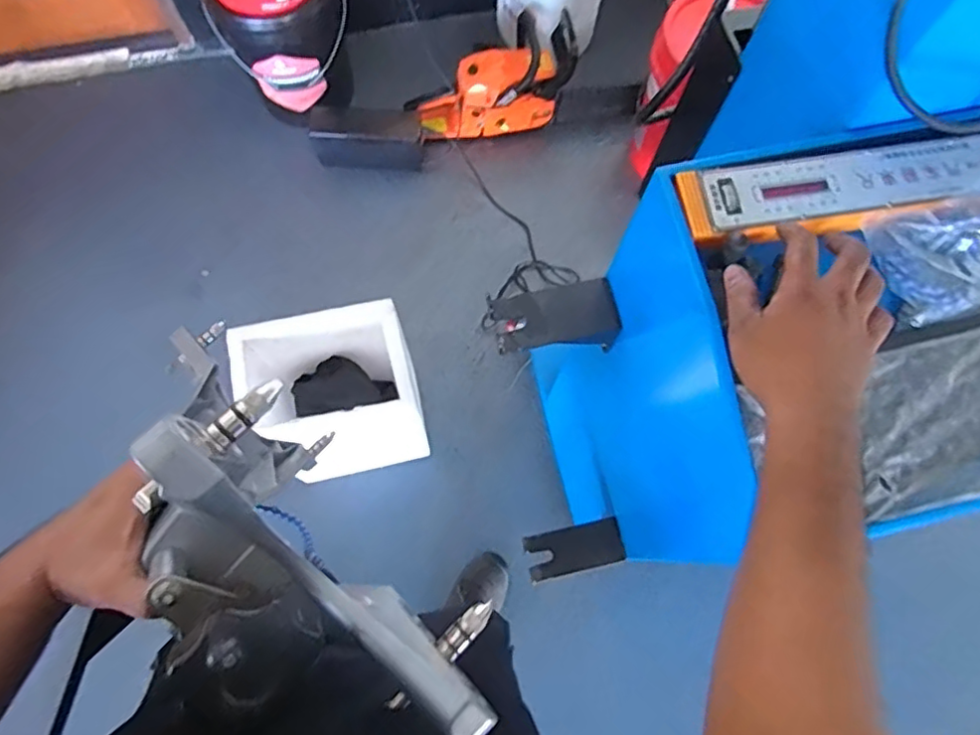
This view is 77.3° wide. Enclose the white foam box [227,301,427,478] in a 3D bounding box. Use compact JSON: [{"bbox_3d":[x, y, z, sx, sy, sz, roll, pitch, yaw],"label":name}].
[{"bbox_3d":[-0.295,0.069,1.242,0.309,0.430,0.227,-12,73,-5],"label":"white foam box"}]

